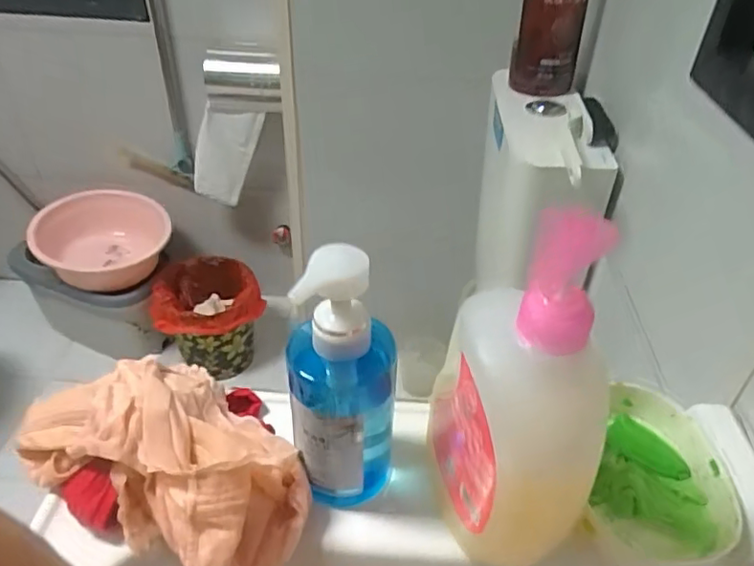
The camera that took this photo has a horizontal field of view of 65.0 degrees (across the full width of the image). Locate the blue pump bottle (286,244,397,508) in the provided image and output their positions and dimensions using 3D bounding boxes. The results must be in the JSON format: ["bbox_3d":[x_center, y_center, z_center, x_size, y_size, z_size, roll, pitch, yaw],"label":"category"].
[{"bbox_3d":[-0.021,0.066,0.374,0.070,0.186,0.049,3,39,0],"label":"blue pump bottle"}]

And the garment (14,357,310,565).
[{"bbox_3d":[-0.148,0.108,0.399,0.215,0.070,0.105,23,43,23],"label":"garment"}]

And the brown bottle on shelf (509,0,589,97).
[{"bbox_3d":[0.254,-0.404,0.833,0.095,0.281,0.080,13,40,12],"label":"brown bottle on shelf"}]

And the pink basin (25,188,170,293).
[{"bbox_3d":[-0.762,-0.113,1.659,0.358,0.147,0.325,-9,40,-15],"label":"pink basin"}]

